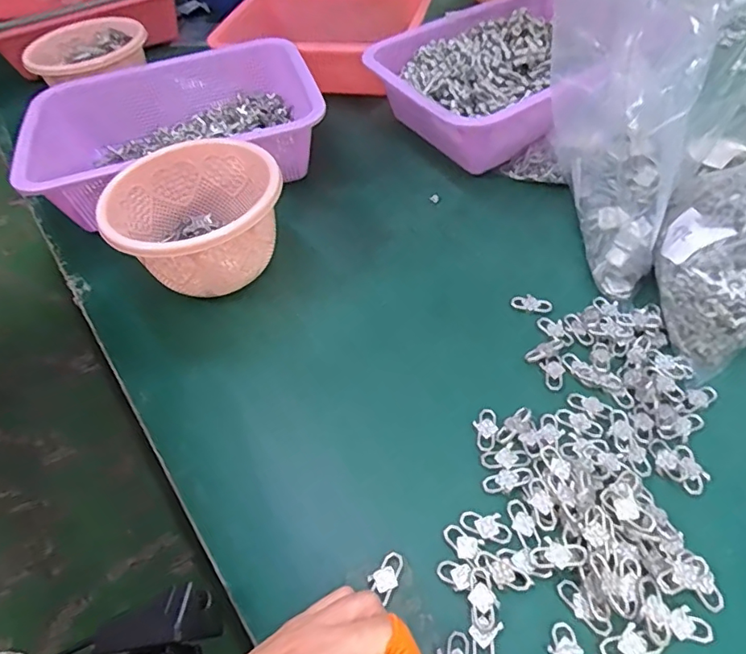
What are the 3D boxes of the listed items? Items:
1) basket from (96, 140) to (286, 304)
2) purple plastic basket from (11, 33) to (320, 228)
[{"bbox_3d":[-0.148,-0.085,0.466,0.140,0.095,0.136,-4,51,5],"label":"basket"},{"bbox_3d":[-0.213,-0.220,0.582,0.304,0.077,0.208,-15,51,-4],"label":"purple plastic basket"}]

